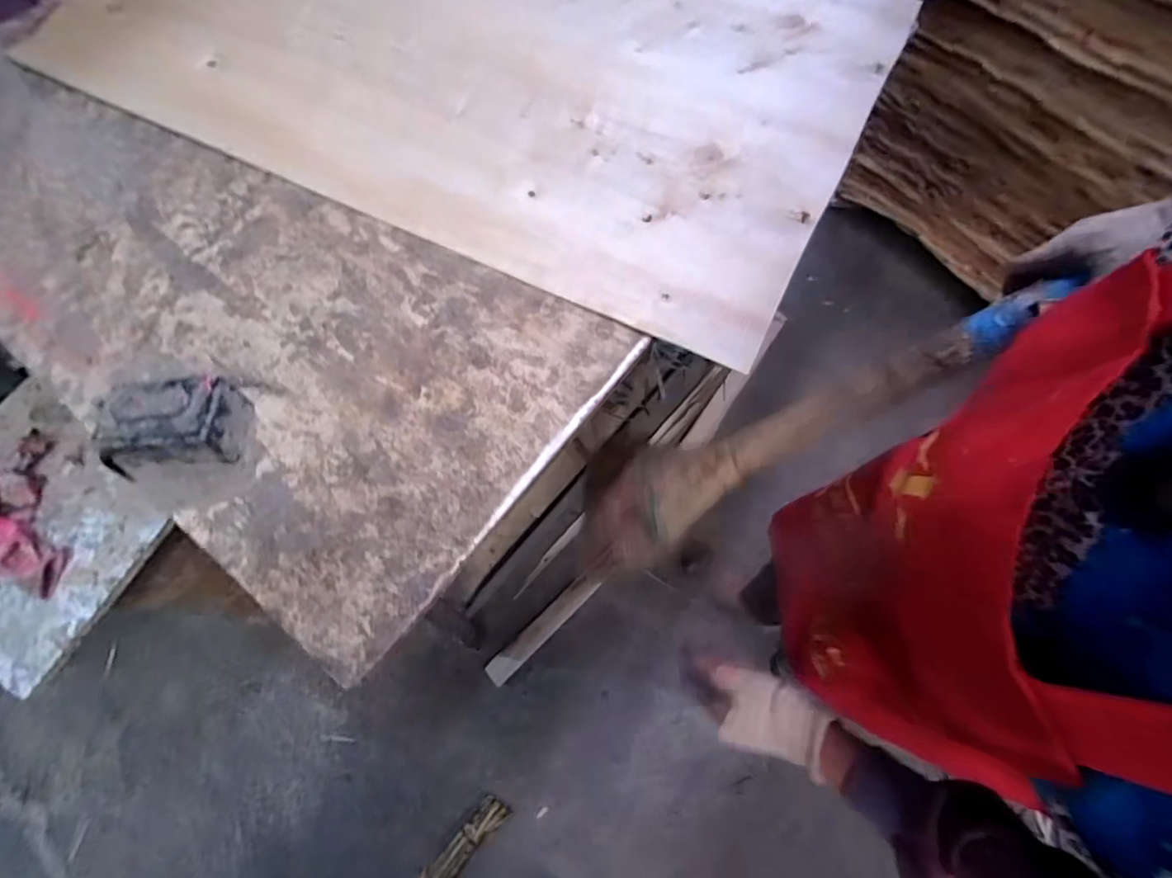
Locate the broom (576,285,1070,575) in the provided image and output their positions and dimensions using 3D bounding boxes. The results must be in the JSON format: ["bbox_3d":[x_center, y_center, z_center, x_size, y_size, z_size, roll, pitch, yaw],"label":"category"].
[{"bbox_3d":[0.216,-0.006,0.587,0.522,0.074,0.157,-28,71,24],"label":"broom"}]

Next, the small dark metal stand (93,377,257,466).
[{"bbox_3d":[-0.415,-0.016,0.525,0.108,0.074,0.085,-2,69,0],"label":"small dark metal stand"}]

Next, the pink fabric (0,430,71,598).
[{"bbox_3d":[-0.958,0.117,0.853,0.190,0.056,0.270,-3,68,4],"label":"pink fabric"}]

